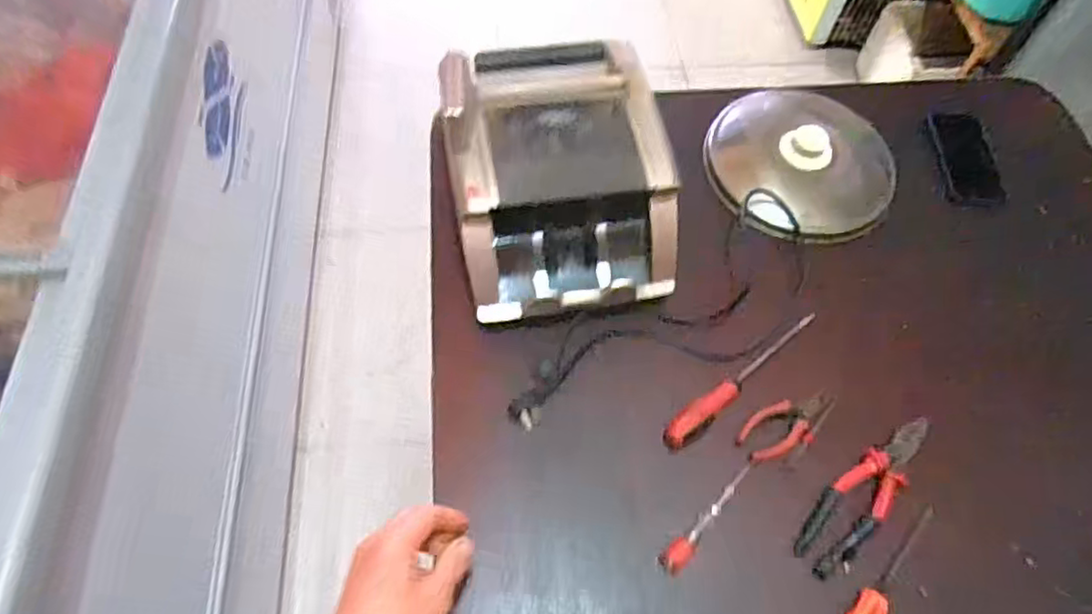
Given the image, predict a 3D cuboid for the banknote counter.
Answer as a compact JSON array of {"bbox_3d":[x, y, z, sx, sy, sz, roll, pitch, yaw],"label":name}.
[{"bbox_3d":[0.023,-0.159,0.762,0.267,0.163,0.287,-9,61,-8],"label":"banknote counter"}]

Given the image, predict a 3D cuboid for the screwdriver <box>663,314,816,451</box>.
[{"bbox_3d":[0.230,0.079,0.755,0.246,0.033,0.031,-35,68,-20],"label":"screwdriver"}]

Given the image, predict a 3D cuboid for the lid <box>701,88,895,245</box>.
[{"bbox_3d":[0.353,-0.202,0.905,0.259,0.071,0.250,1,60,-2],"label":"lid"}]

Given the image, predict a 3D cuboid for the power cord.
[{"bbox_3d":[0.161,0.013,0.775,0.450,0.048,0.162,-33,67,-20],"label":"power cord"}]

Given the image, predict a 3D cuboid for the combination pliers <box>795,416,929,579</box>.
[{"bbox_3d":[0.342,0.196,0.694,0.204,0.029,0.054,-36,68,-21],"label":"combination pliers"}]

